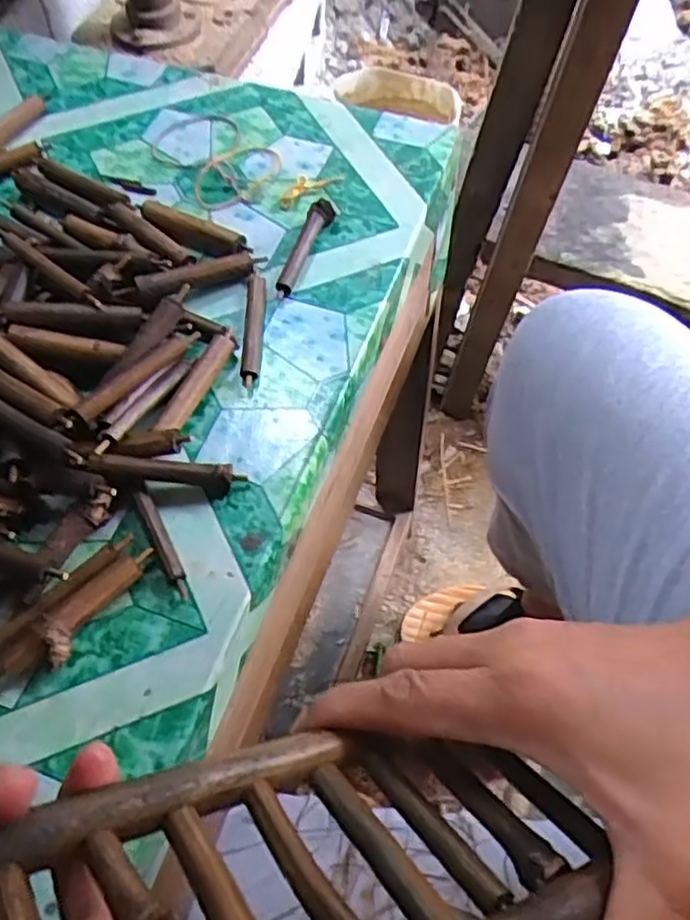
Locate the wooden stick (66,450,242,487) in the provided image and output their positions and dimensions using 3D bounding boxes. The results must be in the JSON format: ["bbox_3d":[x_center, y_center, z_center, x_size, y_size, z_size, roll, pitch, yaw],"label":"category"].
[{"bbox_3d":[-0.083,0.003,0.323,0.075,0.008,0.010,7,61,-10],"label":"wooden stick"}]

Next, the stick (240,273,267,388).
[{"bbox_3d":[-0.047,-0.069,0.375,0.011,0.006,0.072,1,60,1],"label":"stick"}]

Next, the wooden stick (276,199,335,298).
[{"bbox_3d":[-0.023,-0.119,0.400,0.014,0.014,0.071,16,61,10],"label":"wooden stick"}]

